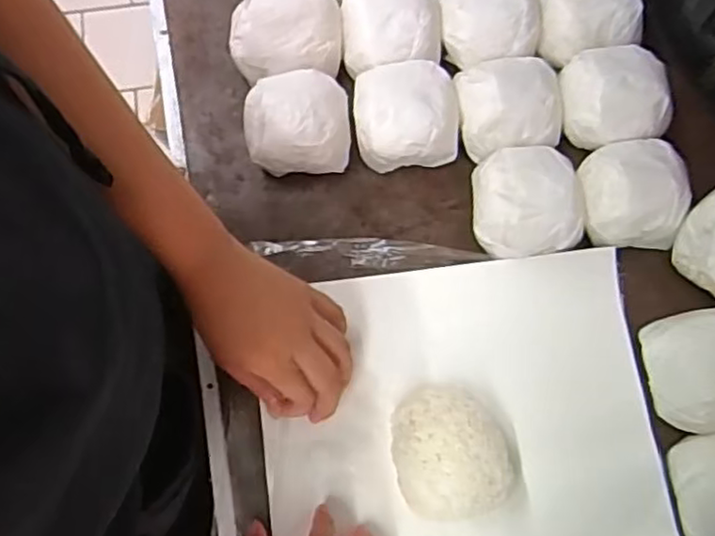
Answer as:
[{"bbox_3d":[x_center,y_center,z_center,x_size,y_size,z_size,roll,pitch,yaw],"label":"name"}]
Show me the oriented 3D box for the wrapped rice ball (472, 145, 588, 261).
[{"bbox_3d":[0.126,-0.050,0.499,0.078,0.038,0.079,0,76,-1],"label":"wrapped rice ball"}]

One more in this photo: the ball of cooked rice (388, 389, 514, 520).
[{"bbox_3d":[0.063,0.122,0.449,0.078,0.039,0.084,-13,76,-4],"label":"ball of cooked rice"}]

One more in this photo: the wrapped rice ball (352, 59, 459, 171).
[{"bbox_3d":[0.036,-0.118,0.510,0.077,0.037,0.078,-4,76,-2],"label":"wrapped rice ball"}]

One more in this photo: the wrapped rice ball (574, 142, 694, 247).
[{"bbox_3d":[0.206,-0.057,0.497,0.080,0.042,0.076,0,76,-1],"label":"wrapped rice ball"}]

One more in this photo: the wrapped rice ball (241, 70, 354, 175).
[{"bbox_3d":[-0.045,-0.111,0.513,0.078,0.044,0.073,-2,76,-1],"label":"wrapped rice ball"}]

